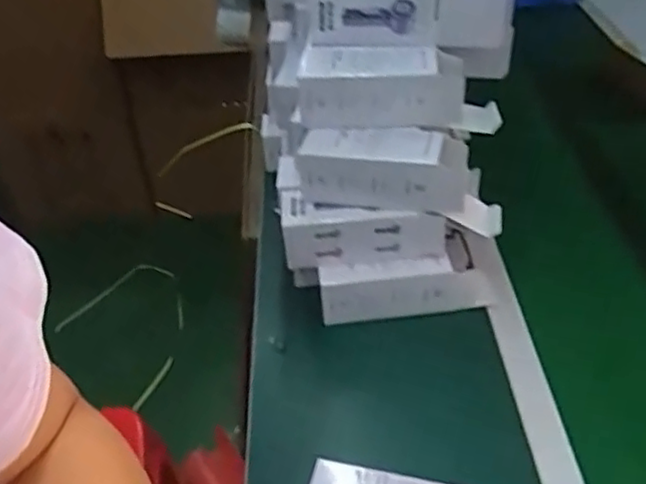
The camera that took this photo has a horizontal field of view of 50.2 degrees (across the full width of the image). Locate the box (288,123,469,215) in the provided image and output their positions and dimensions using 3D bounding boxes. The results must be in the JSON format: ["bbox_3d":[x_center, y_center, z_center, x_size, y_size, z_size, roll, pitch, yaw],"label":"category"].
[{"bbox_3d":[0.063,-0.091,0.838,0.221,0.069,0.074,6,40,13],"label":"box"}]

